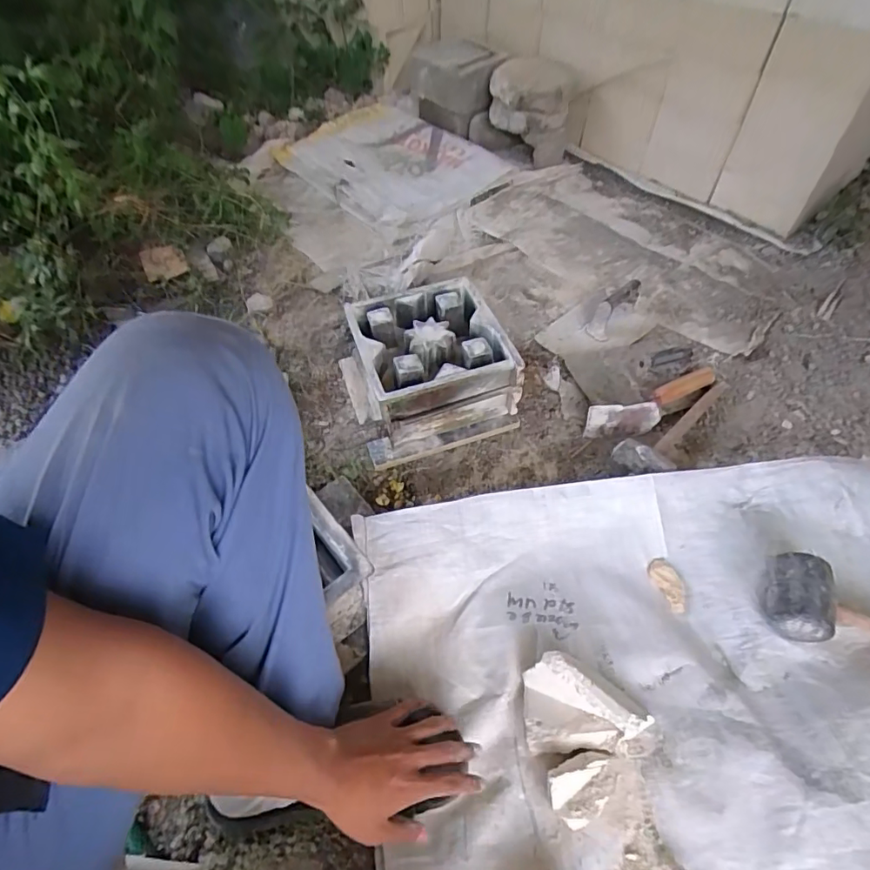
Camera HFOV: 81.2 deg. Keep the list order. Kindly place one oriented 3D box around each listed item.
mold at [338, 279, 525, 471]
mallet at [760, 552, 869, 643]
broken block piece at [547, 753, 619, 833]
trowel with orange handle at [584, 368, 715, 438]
[{"bbox_3d":[-0.020,-0.113,0.857,0.247,0.148,0.249,-18,53,-11],"label":"mold"},{"bbox_3d":[0.565,0.240,0.638,0.291,0.076,0.098,18,54,1],"label":"mallet"},{"bbox_3d":[0.161,0.374,0.541,0.082,0.047,0.055,-22,54,-13],"label":"broken block piece"},{"bbox_3d":[0.378,-0.055,0.857,0.271,0.065,0.058,-22,54,-14],"label":"trowel with orange handle"}]

